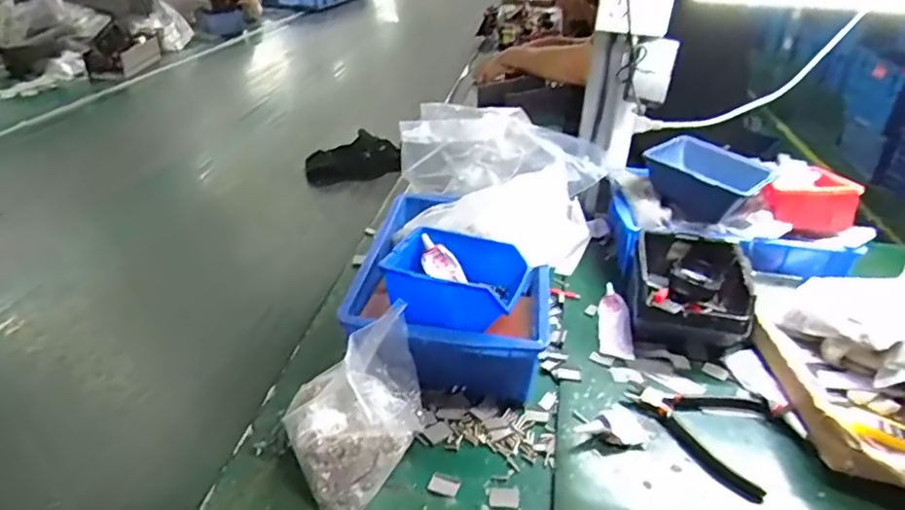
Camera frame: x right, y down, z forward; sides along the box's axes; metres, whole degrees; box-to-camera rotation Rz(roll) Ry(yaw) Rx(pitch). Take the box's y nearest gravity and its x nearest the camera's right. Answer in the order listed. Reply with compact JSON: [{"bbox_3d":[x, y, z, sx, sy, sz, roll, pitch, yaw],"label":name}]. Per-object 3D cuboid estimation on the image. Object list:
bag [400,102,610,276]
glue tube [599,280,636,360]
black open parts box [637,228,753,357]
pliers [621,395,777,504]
[{"bbox_3d":[0.060,-0.090,0.803,0.254,0.172,0.188,3,30,0],"label":"bag"},{"bbox_3d":[0.192,0.074,0.709,0.035,0.018,0.125,5,30,3],"label":"glue tube"},{"bbox_3d":[0.276,0.049,0.698,0.125,0.088,0.140,10,31,11],"label":"black open parts box"},{"bbox_3d":[0.257,0.163,0.580,0.112,0.013,0.140,-20,37,-34],"label":"pliers"}]

